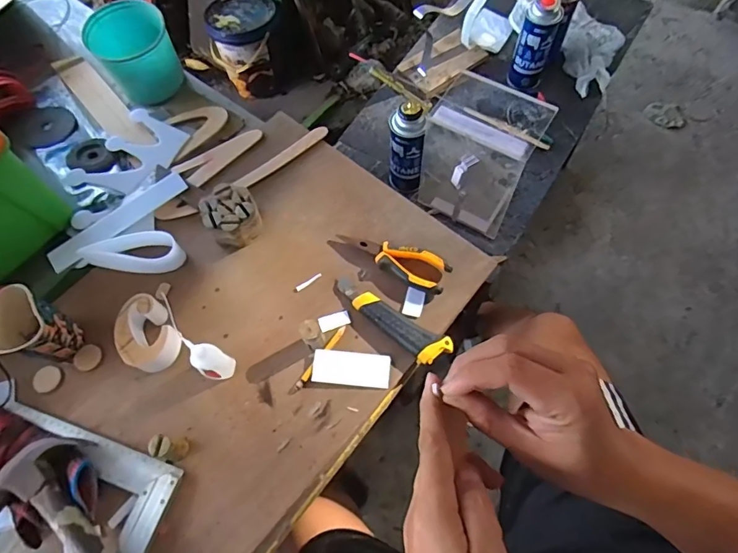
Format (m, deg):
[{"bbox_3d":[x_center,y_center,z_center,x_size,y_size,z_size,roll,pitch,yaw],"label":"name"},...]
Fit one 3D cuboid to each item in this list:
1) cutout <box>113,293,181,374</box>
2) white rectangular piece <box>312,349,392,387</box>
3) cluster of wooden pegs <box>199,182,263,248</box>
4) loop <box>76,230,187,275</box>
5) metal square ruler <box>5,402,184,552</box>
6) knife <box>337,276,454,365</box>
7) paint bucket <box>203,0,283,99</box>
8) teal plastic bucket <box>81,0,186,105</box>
[{"bbox_3d":[-0.277,0.073,0.593,0.064,0.049,0.089,-33,70,-12],"label":"cutout"},{"bbox_3d":[-0.021,0.112,0.576,0.093,0.006,0.040,4,67,3],"label":"white rectangular piece"},{"bbox_3d":[-0.187,-0.082,0.645,0.070,0.050,0.075,-1,67,1],"label":"cluster of wooden pegs"},{"bbox_3d":[-0.324,-0.027,0.648,0.134,0.039,0.049,-9,67,-2],"label":"loop"},{"bbox_3d":[-0.342,0.251,0.526,0.230,0.016,0.152,16,69,8],"label":"metal square ruler"},{"bbox_3d":[0.024,0.054,0.593,0.166,0.020,0.039,33,72,14],"label":"knife"},{"bbox_3d":[-0.398,-0.751,1.538,0.220,0.232,0.212,-1,67,1],"label":"paint bucket"},{"bbox_3d":[-0.375,-0.360,0.767,0.116,0.104,0.115,-1,67,1],"label":"teal plastic bucket"}]

